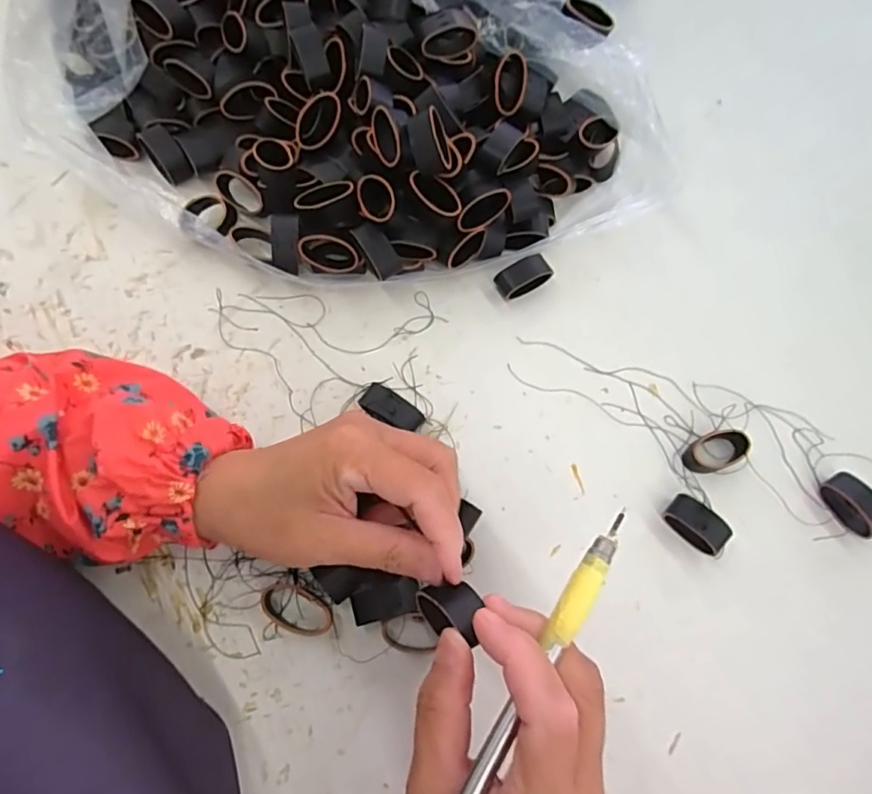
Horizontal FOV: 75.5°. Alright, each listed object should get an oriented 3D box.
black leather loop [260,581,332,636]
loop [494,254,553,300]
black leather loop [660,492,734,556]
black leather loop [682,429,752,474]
[{"bbox_3d":[-0.079,0.122,0.321,0.040,0.016,0.026,31,73,9],"label":"black leather loop"},{"bbox_3d":[0.063,-0.086,0.404,0.042,0.018,0.019,-22,73,-9],"label":"loop"},{"bbox_3d":[0.160,0.079,0.345,0.037,0.021,0.021,41,75,11],"label":"black leather loop"},{"bbox_3d":[0.183,0.036,0.368,0.038,0.016,0.023,-14,72,-7],"label":"black leather loop"}]

